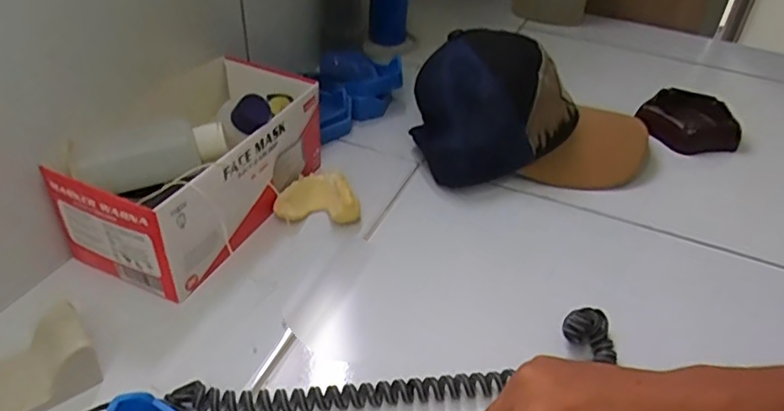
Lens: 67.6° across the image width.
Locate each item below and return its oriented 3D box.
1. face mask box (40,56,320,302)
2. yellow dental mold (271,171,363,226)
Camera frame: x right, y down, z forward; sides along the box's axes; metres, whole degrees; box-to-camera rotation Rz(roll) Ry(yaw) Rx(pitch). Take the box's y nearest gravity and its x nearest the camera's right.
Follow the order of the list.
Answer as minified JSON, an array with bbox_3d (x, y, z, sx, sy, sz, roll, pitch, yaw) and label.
[{"bbox_3d":[-0.148,-0.036,0.468,0.124,0.090,0.206,17,41,15],"label":"face mask box"},{"bbox_3d":[-0.062,-0.008,0.495,0.067,0.024,0.051,0,38,-5],"label":"yellow dental mold"}]

